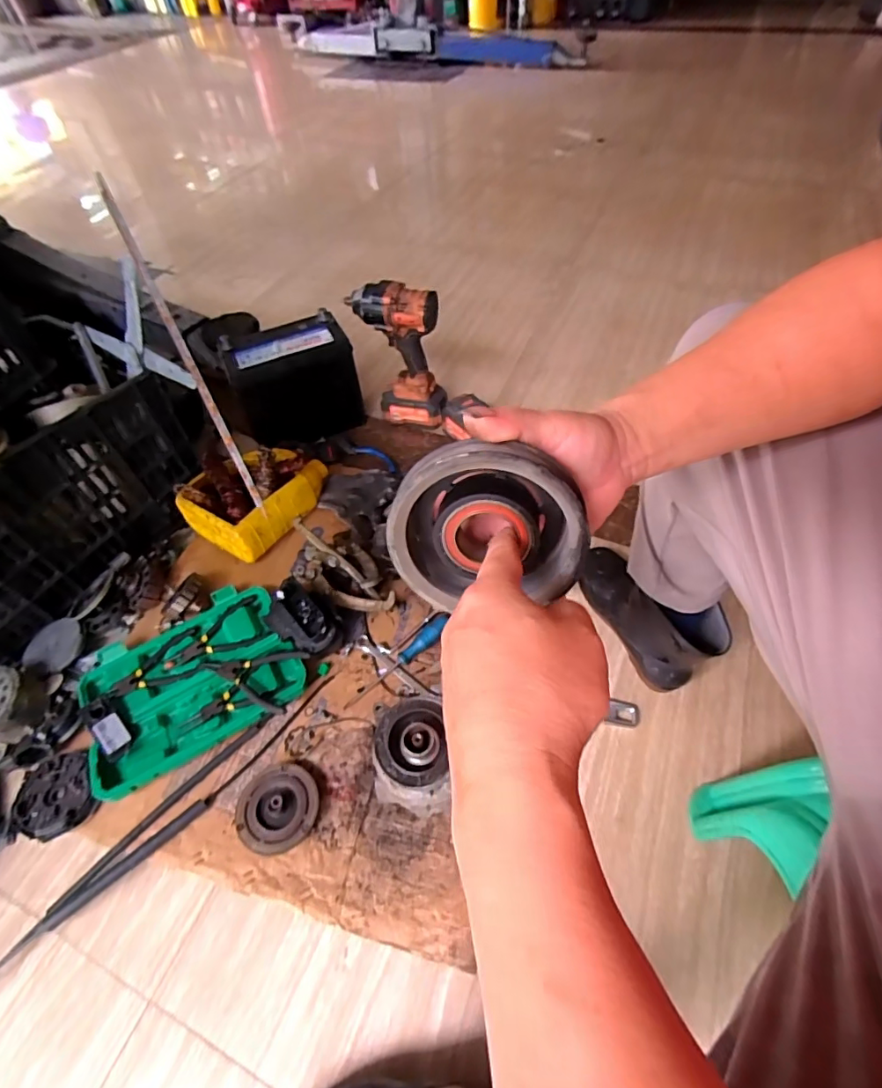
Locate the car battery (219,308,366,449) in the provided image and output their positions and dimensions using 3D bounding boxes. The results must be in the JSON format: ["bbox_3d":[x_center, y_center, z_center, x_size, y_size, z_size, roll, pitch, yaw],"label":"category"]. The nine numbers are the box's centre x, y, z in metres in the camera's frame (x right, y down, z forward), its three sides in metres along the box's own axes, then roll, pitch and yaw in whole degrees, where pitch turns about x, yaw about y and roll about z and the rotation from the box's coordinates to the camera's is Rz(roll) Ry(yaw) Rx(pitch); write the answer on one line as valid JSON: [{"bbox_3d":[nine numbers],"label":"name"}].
[{"bbox_3d":[-0.293,-0.320,1.041,0.239,0.211,0.124,-21,55,-12],"label":"car battery"}]

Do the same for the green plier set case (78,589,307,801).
[{"bbox_3d":[-0.366,0.196,0.740,0.288,0.038,0.219,-27,57,-16],"label":"green plier set case"}]

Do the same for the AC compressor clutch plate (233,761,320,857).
[{"bbox_3d":[-0.207,0.332,0.640,0.098,0.031,0.104,-2,54,2],"label":"AC compressor clutch plate"}]

